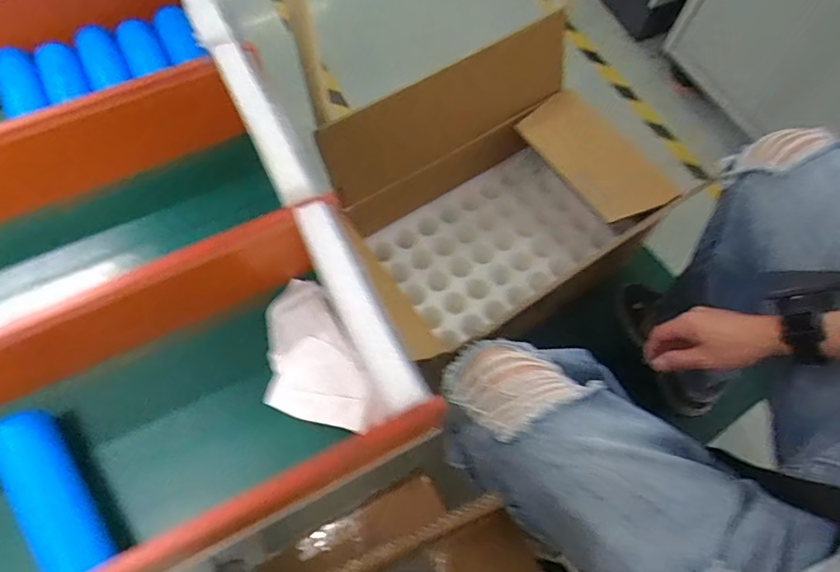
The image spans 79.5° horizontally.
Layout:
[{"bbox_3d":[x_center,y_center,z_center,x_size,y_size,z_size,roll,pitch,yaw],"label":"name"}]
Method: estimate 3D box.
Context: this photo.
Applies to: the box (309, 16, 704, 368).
[{"bbox_3d":[0.116,-0.153,0.823,0.481,0.264,0.336,-26,70,-11],"label":"box"}]

